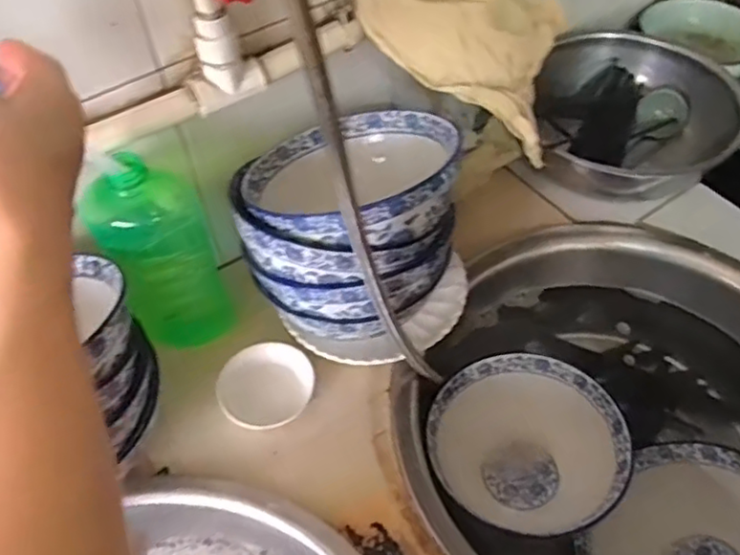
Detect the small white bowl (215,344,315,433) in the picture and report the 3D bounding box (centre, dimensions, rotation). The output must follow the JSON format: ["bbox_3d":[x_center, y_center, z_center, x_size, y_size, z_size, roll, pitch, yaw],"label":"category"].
[{"bbox_3d":[-0.101,0.106,0.649,0.092,0.023,0.081,-24,55,-16],"label":"small white bowl"}]

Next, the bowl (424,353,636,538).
[{"bbox_3d":[0.165,0.177,0.700,0.201,0.090,0.181,22,56,19],"label":"bowl"}]

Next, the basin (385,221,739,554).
[{"bbox_3d":[0.280,0.165,0.686,0.478,0.149,0.419,-38,60,-24],"label":"basin"}]

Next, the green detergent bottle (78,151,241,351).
[{"bbox_3d":[-0.198,-0.024,0.628,0.095,0.205,0.076,-22,54,-14],"label":"green detergent bottle"}]

